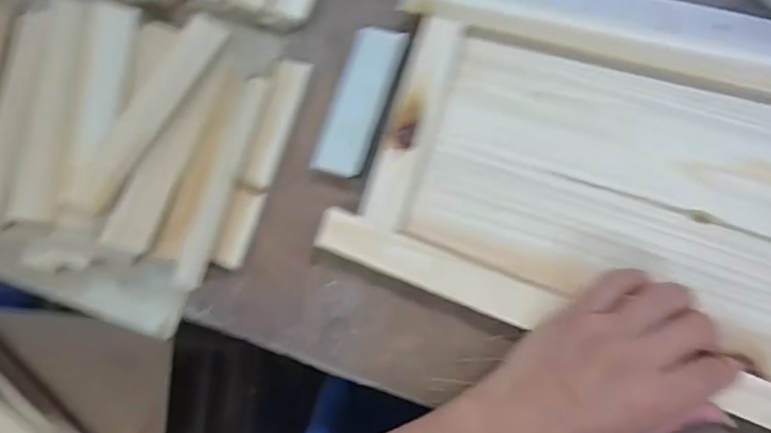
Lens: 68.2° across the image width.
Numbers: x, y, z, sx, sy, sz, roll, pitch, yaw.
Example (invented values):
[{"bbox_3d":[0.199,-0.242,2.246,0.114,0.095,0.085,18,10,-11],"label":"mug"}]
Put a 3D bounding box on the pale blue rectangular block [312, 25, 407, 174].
[{"bbox_3d":[-0.018,-0.082,0.410,0.037,0.011,0.111,19,85,8],"label":"pale blue rectangular block"}]

